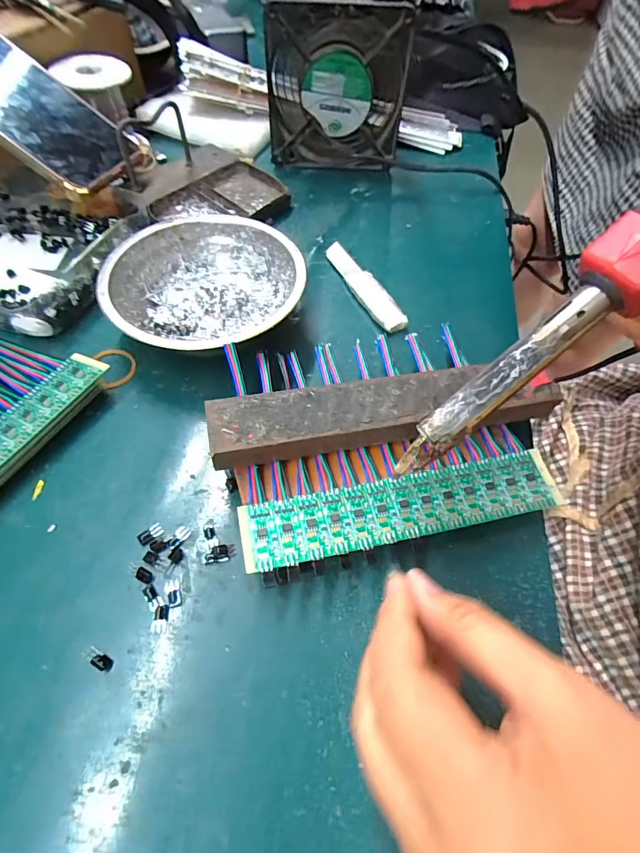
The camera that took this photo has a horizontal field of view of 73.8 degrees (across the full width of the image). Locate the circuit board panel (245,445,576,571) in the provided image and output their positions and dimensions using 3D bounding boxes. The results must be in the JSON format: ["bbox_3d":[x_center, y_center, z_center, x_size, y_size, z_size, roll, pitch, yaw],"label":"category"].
[{"bbox_3d":[0.044,0.040,0.216,0.164,0.004,0.032,-9,60,-10],"label":"circuit board panel"}]

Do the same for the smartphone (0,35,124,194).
[{"bbox_3d":[-0.226,-0.245,0.316,0.165,0.006,0.082,38,60,-9],"label":"smartphone"}]

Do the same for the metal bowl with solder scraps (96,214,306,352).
[{"bbox_3d":[-0.078,-0.091,0.291,0.124,0.038,0.128,31,61,15],"label":"metal bowl with solder scraps"}]

